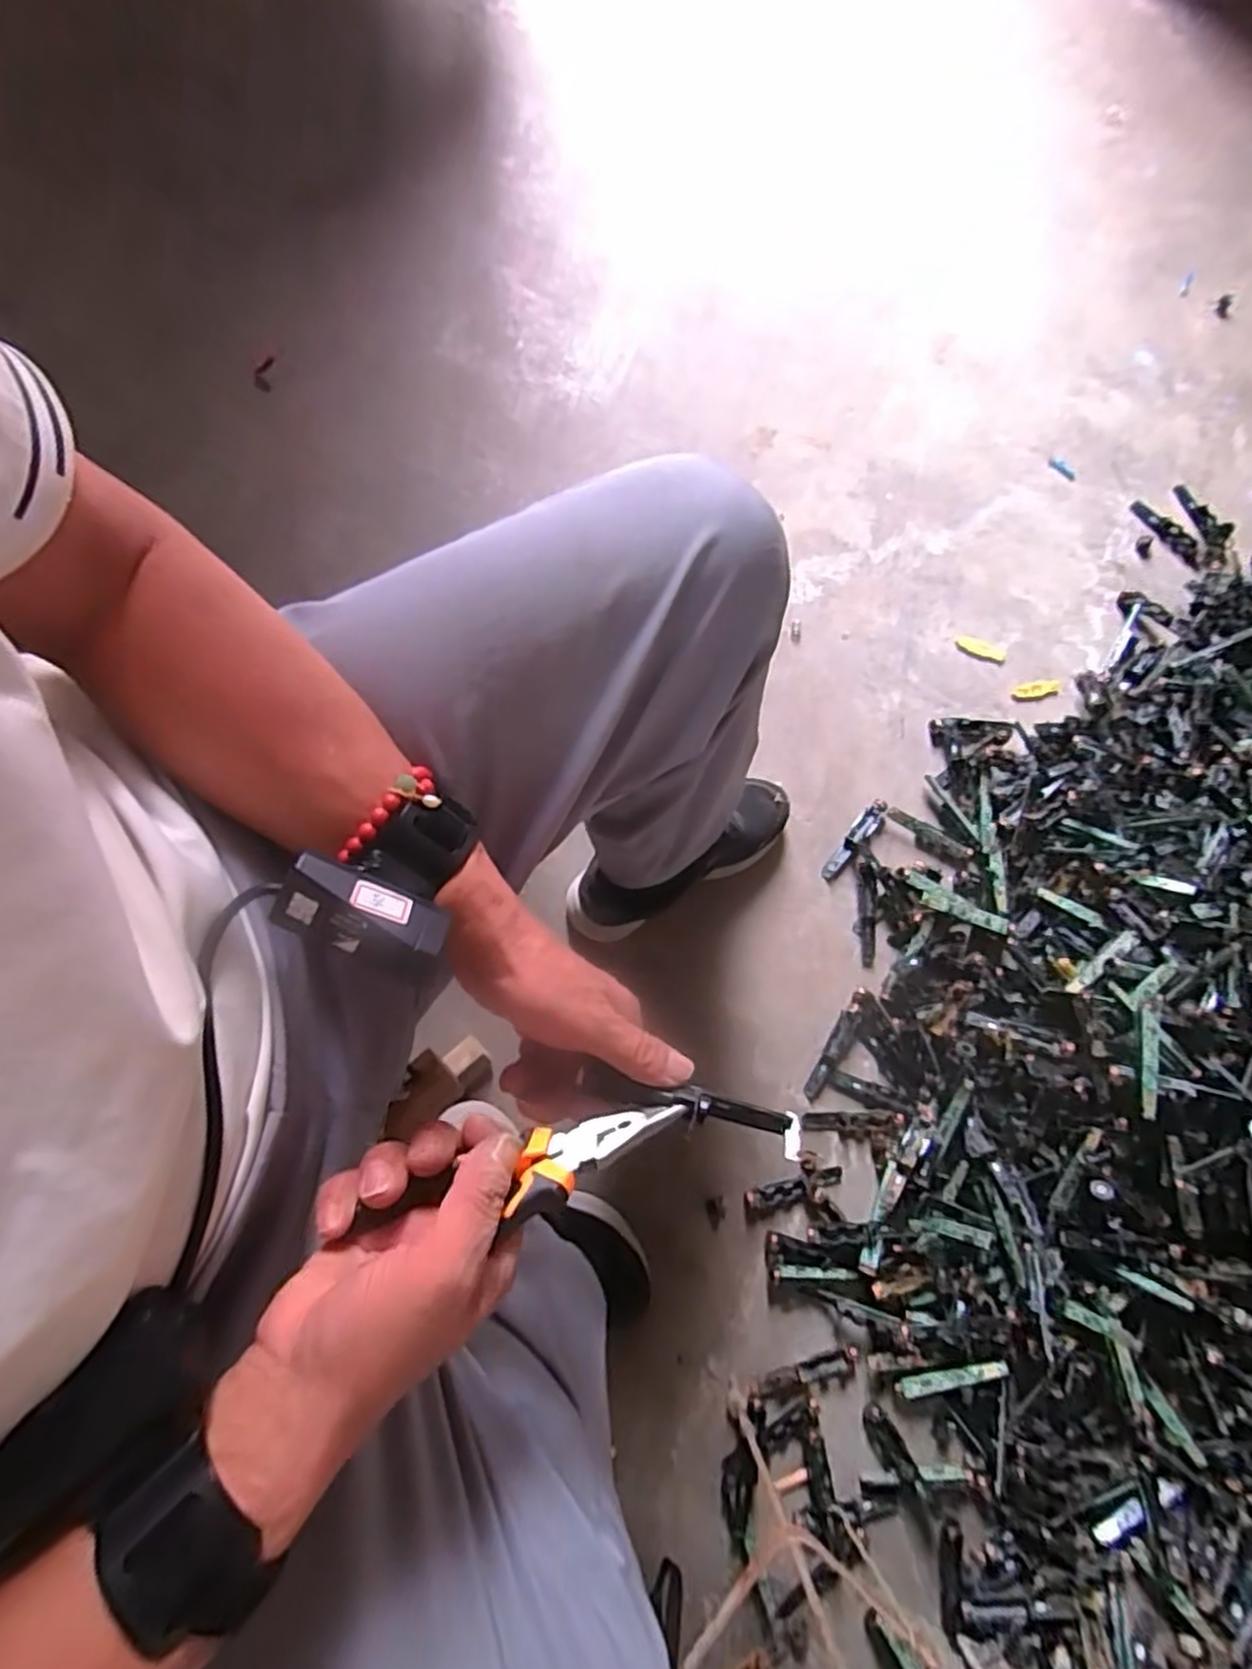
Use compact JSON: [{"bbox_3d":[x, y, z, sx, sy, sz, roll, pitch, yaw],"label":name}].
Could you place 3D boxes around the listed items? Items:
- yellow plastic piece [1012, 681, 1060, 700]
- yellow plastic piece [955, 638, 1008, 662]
[{"bbox_3d":[0.497,-0.174,0.884,0.056,0.004,0.020,-7,78,-6],"label":"yellow plastic piece"},{"bbox_3d":[0.438,-0.229,0.897,0.062,0.004,0.021,23,77,0],"label":"yellow plastic piece"}]

